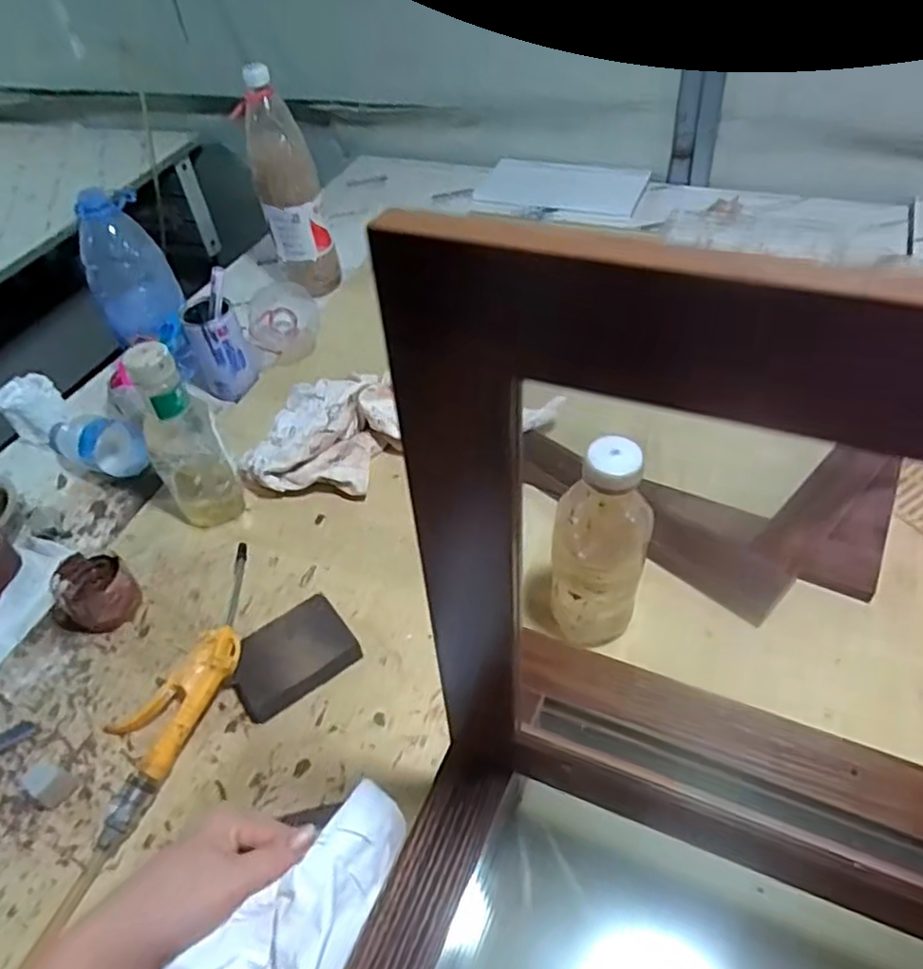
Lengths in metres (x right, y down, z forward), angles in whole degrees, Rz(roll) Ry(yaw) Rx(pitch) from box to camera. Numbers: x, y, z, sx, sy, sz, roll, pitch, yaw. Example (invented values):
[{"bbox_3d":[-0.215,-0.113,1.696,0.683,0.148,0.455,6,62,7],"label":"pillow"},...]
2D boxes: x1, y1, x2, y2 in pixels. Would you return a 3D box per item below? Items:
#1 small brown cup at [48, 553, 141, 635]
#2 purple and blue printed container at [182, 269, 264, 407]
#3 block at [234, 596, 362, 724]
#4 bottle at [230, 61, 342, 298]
[{"bbox_3d":[-0.343,0.104,0.639,0.074,0.052,0.070,-4,47,4],"label":"small brown cup"},{"bbox_3d":[-0.310,-0.184,0.858,0.072,0.146,0.078,-16,47,-8],"label":"purple and blue printed container"},{"bbox_3d":[-0.145,0.147,0.582,0.101,0.025,0.071,-31,51,-21],"label":"block"},{"bbox_3d":[-0.244,-0.417,0.964,0.081,0.292,0.072,-16,47,-8],"label":"bottle"}]

